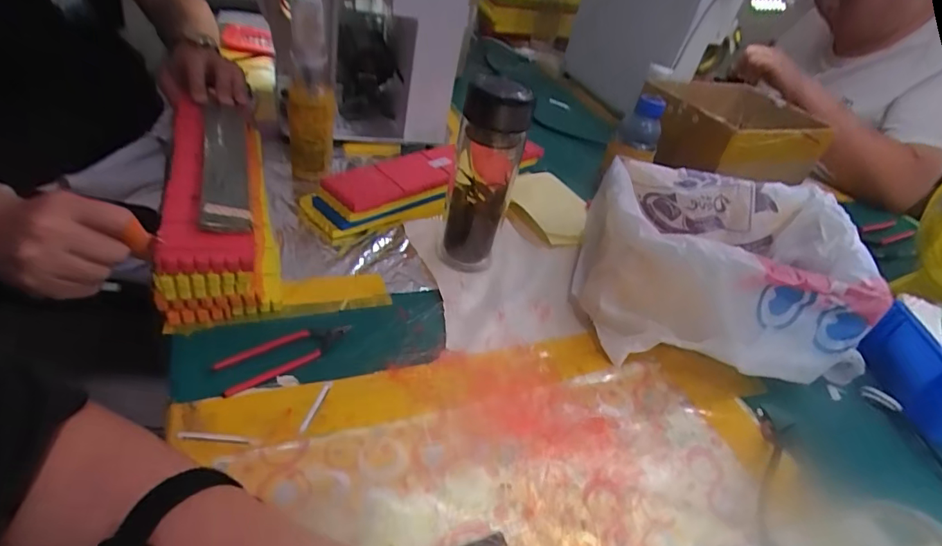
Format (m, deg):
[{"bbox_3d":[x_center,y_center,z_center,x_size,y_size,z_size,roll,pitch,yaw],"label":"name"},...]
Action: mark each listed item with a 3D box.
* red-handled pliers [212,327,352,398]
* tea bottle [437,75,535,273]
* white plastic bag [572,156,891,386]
[{"bbox_3d":[-0.160,0.070,0.430,0.114,0.010,0.041,-20,50,-35],"label":"red-handled pliers"},{"bbox_3d":[0.013,-0.108,0.531,0.069,0.198,0.082,5,38,-7],"label":"tea bottle"},{"bbox_3d":[0.274,-0.018,0.539,0.297,0.117,0.259,9,37,-3],"label":"white plastic bag"}]

